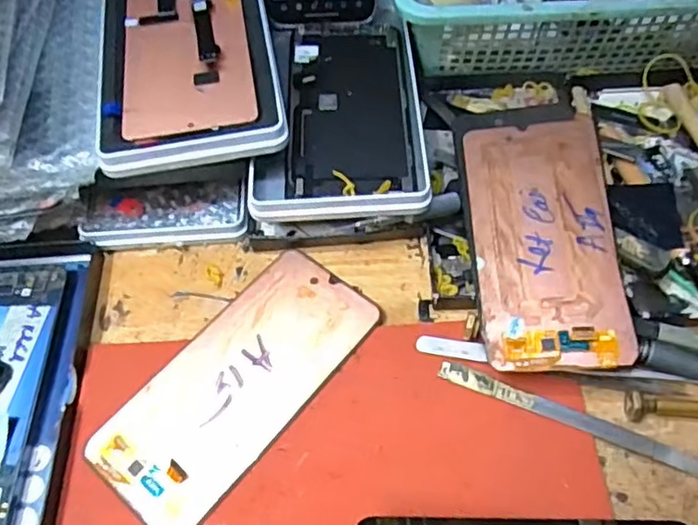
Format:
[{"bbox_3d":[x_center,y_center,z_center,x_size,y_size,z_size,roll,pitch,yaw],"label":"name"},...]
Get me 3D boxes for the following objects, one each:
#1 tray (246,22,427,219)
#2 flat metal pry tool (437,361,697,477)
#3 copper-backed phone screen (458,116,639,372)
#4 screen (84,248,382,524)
[{"bbox_3d":[-0.001,-0.088,0.369,0.095,0.015,0.151,4,59,1],"label":"tray"},{"bbox_3d":[0.106,0.075,0.300,0.127,0.006,0.009,19,61,14],"label":"flat metal pry tool"},{"bbox_3d":[0.103,-0.015,0.326,0.075,0.004,0.147,-4,60,8],"label":"copper-backed phone screen"},{"bbox_3d":[-0.056,0.059,0.316,0.072,0.004,0.150,35,66,21],"label":"screen"}]

